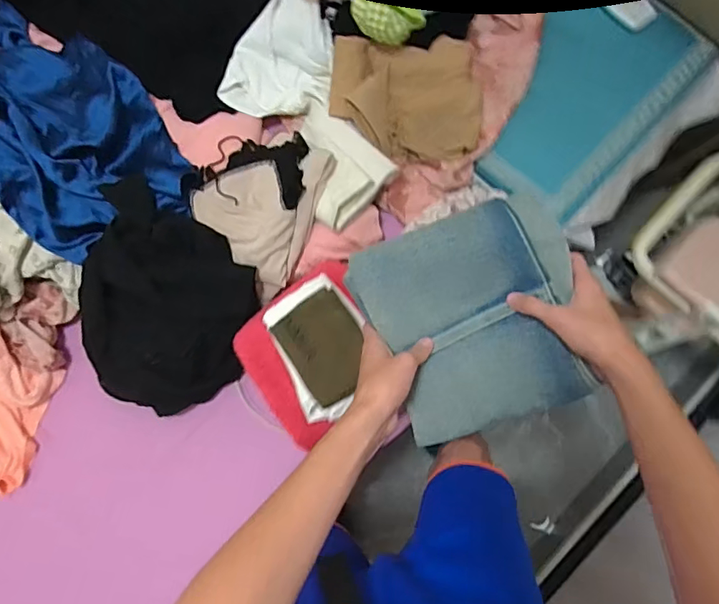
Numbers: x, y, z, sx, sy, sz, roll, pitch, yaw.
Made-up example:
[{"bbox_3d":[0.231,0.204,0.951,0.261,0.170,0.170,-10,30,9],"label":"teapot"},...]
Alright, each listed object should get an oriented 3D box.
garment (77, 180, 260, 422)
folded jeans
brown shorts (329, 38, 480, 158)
[{"bbox_3d":[-0.305,0.012,0.821,0.252,0.035,0.337,15,102,-12],"label":"garment"},{"bbox_3d":[0.117,0.017,0.515,0.199,0.041,0.210,-20,84,-2],"label":"folded jeans"},{"bbox_3d":[0.078,-0.334,0.852,0.247,0.048,0.181,4,105,1],"label":"brown shorts"}]

